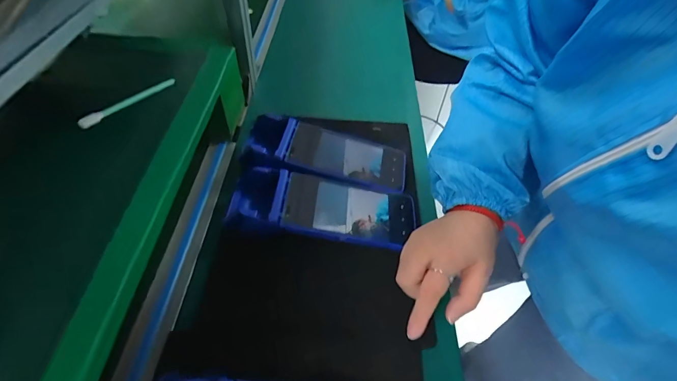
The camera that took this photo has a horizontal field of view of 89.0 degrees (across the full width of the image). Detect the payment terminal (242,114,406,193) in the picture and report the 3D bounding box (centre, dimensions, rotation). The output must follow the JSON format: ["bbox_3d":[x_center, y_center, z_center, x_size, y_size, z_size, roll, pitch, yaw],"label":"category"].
[{"bbox_3d":[-0.018,-0.058,0.470,0.226,0.045,0.095,6,50,1],"label":"payment terminal"}]

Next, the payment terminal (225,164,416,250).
[{"bbox_3d":[-0.017,0.014,0.417,0.226,0.038,0.092,4,50,0],"label":"payment terminal"}]

